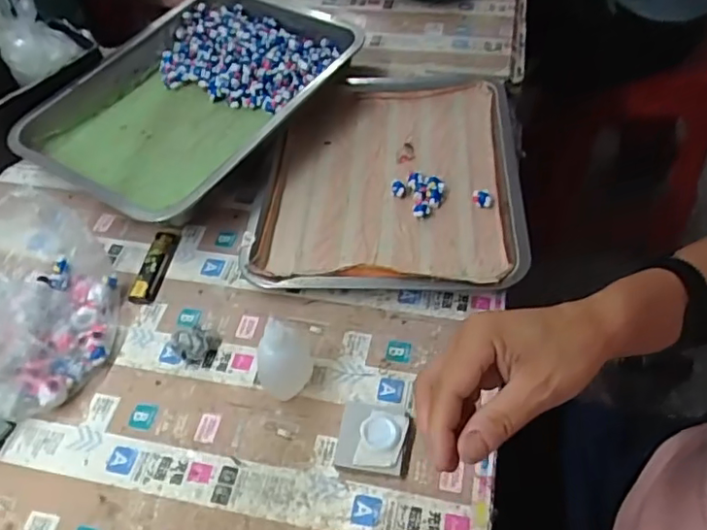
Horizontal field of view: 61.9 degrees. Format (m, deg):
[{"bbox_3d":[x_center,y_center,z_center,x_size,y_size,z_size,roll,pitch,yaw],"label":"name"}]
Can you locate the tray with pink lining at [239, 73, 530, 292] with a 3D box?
[{"bbox_3d":[0.038,-0.092,0.619,0.266,0.033,0.294,1,52,6],"label":"tray with pink lining"}]

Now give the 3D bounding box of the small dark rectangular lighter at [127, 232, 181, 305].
[{"bbox_3d":[-0.192,0.002,0.568,0.023,0.015,0.079,6,52,10],"label":"small dark rectangular lighter"}]

